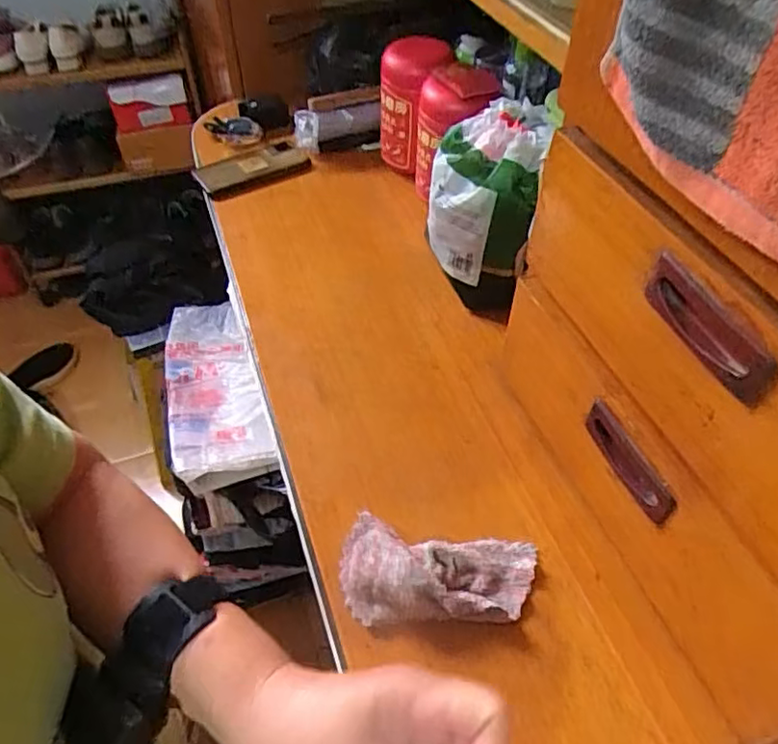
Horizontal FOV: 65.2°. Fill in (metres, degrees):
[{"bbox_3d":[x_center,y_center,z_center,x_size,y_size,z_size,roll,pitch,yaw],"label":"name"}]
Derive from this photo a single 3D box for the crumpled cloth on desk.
[{"bbox_3d":[0.038,0.165,0.502,0.158,0.037,0.089,9,49,7],"label":"crumpled cloth on desk"}]

